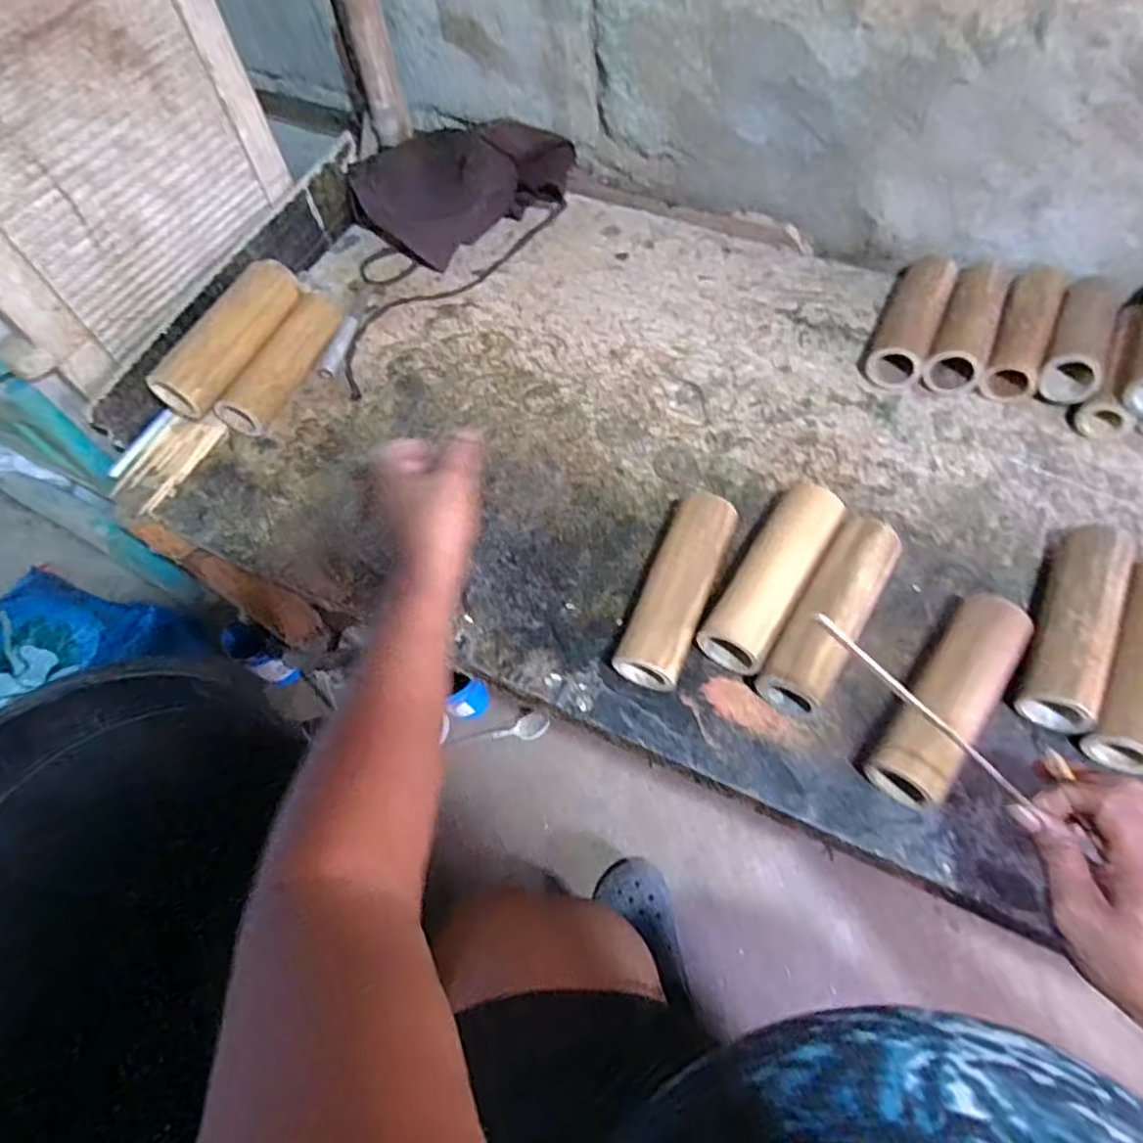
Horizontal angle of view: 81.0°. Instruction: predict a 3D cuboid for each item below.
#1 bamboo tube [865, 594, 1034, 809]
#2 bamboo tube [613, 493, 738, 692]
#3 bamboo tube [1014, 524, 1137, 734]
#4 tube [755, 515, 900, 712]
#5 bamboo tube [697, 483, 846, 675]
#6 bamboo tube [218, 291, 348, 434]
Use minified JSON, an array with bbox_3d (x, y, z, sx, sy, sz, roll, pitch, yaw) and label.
[{"bbox_3d":[0.305,0.097,0.536,0.057,0.056,0.193,35,68,20],"label":"bamboo tube"},{"bbox_3d":[0.095,0.017,0.592,0.057,0.062,0.172,19,63,16],"label":"bamboo tube"},{"bbox_3d":[0.420,0.042,0.562,0.054,0.059,0.188,25,65,16],"label":"bamboo tube"},{"bbox_3d":[0.223,0.038,0.574,0.056,0.060,0.179,29,67,18],"label":"tube"},{"bbox_3d":[0.179,0.000,0.597,0.063,0.063,0.185,29,66,17],"label":"bamboo tube"},{"bbox_3d":[-0.323,-0.247,0.766,0.052,0.051,0.213,19,64,13],"label":"bamboo tube"}]

